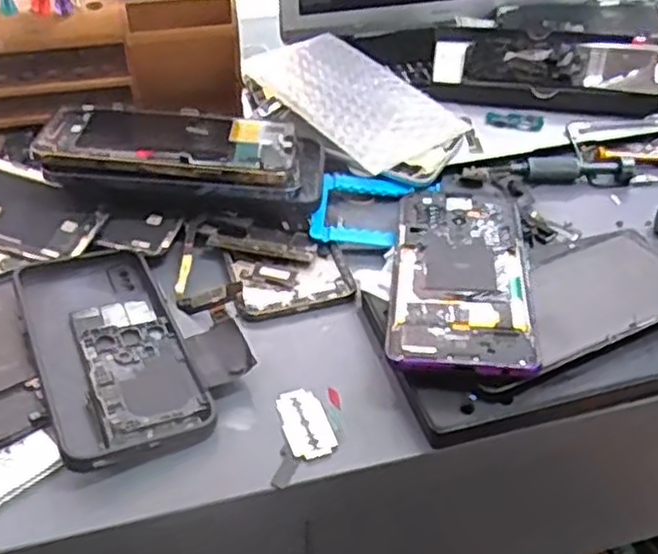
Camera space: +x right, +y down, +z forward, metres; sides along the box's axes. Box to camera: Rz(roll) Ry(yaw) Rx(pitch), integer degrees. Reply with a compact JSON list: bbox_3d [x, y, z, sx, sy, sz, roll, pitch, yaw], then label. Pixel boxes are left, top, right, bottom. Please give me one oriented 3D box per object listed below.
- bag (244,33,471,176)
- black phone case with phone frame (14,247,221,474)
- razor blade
[{"bbox_3d":[0.016,-0.138,0.567,0.097,0.030,0.172,-25,46,-27],"label":"bag"},{"bbox_3d":[-0.116,0.034,0.387,0.072,0.013,0.150,-18,43,-20],"label":"black phone case with phone frame"},{"bbox_3d":[-0.011,0.070,0.357,0.022,0.004,0.041,-13,41,-14],"label":"razor blade"}]

